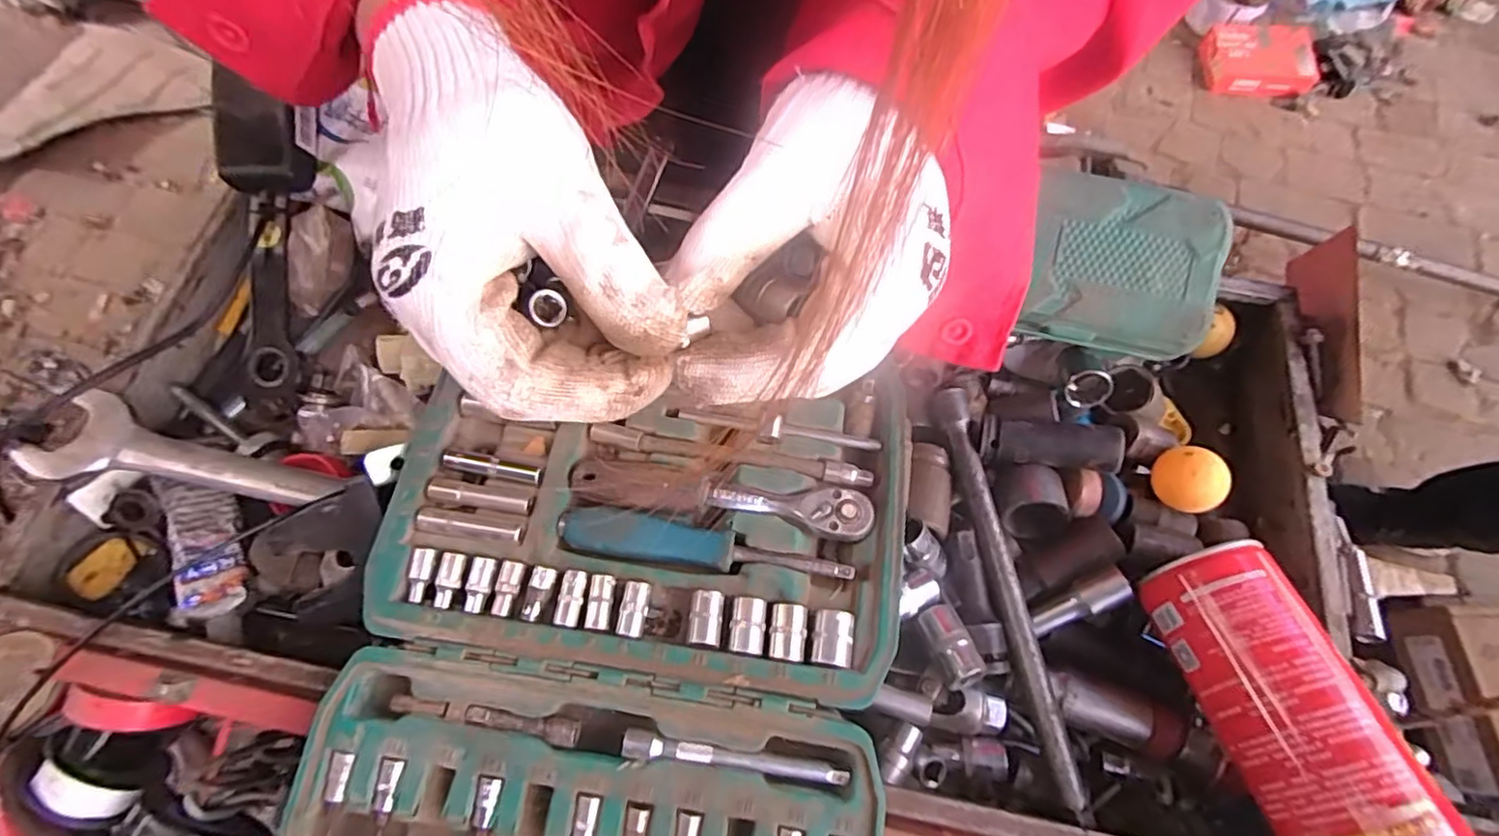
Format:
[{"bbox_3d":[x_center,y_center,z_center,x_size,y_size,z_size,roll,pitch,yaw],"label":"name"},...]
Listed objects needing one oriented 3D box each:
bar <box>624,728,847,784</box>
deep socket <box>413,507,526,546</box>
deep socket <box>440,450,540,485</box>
[{"bbox_3d":[-0.006,0.150,0.291,0.099,0.011,0.010,8,67,2],"label":"bar"},{"bbox_3d":[-0.137,0.052,0.322,0.053,0.008,0.011,9,67,2],"label":"deep socket"},{"bbox_3d":[-0.131,0.025,0.335,0.048,0.011,0.008,8,67,2],"label":"deep socket"}]

